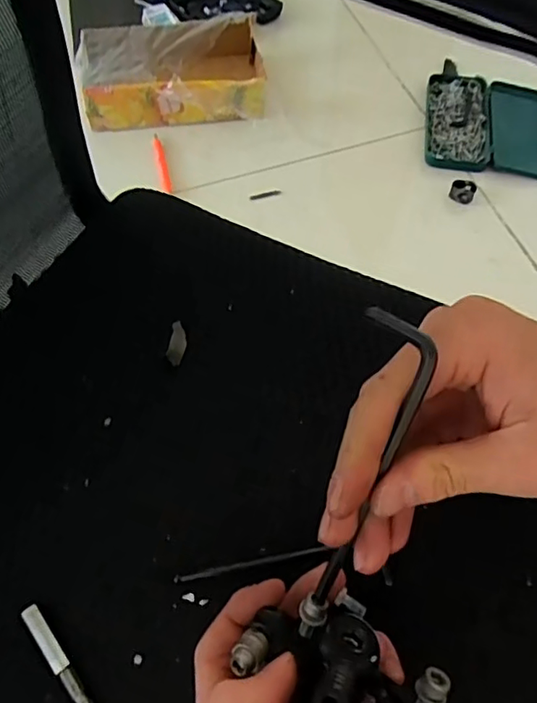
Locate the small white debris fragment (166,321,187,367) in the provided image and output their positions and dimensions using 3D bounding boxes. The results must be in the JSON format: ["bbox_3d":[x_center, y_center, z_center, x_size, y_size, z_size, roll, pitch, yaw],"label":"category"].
[{"bbox_3d":[-0.057,-0.005,0.343,0.011,0.004,0.029,11,70,-1],"label":"small white debris fragment"}]

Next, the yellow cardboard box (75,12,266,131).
[{"bbox_3d":[-0.186,-0.545,1.072,0.340,0.099,0.224,-3,62,-3],"label":"yellow cardboard box"}]

